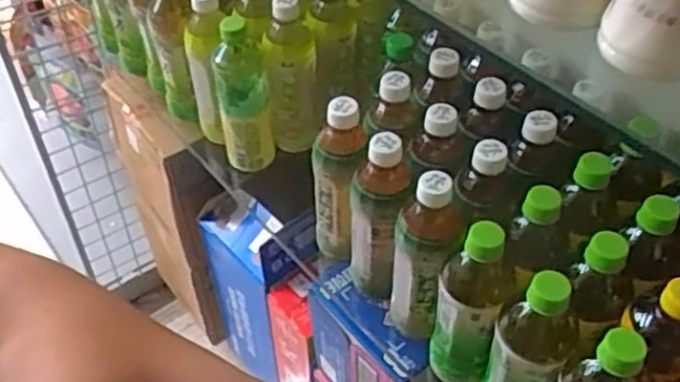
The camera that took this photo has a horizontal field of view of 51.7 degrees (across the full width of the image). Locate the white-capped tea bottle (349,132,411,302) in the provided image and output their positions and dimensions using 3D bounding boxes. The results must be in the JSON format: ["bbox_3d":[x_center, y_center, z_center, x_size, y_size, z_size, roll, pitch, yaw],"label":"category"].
[{"bbox_3d":[0.039,0.027,0.712,0.058,0.202,0.074,2,47,4],"label":"white-capped tea bottle"}]

